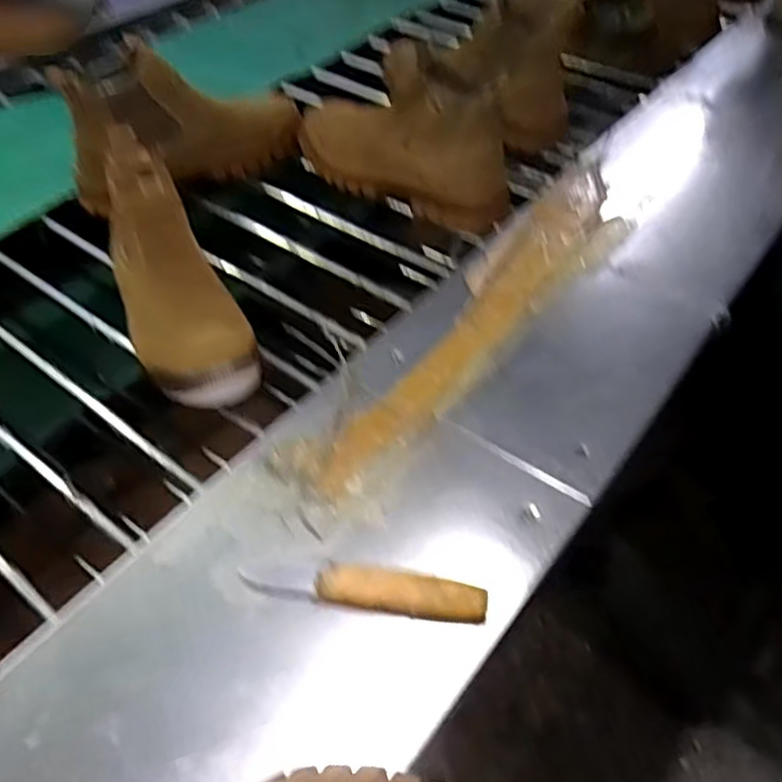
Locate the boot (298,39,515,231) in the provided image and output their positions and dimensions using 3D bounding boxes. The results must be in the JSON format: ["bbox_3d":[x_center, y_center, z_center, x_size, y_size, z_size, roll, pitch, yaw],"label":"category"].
[{"bbox_3d":[0.012,-0.309,0.822,0.305,0.152,0.113,33,53,25],"label":"boot"}]

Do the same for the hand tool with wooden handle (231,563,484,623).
[{"bbox_3d":[-0.018,0.133,0.474,0.160,0.028,0.026,9,47,5],"label":"hand tool with wooden handle"}]

